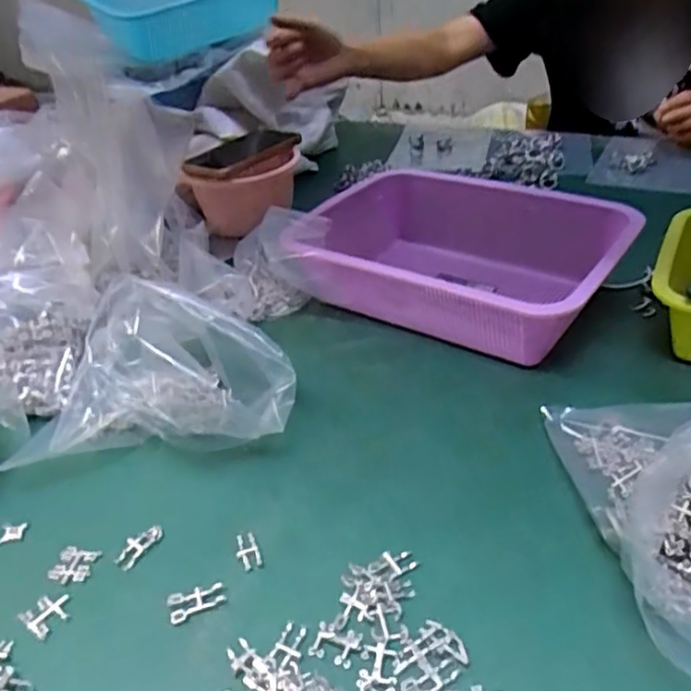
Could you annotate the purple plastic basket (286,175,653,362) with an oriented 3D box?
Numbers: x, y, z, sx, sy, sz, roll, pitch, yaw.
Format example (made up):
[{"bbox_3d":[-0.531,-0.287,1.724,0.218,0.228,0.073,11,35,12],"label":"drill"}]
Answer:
[{"bbox_3d":[0.105,-0.079,0.625,0.290,0.097,0.204,18,42,31],"label":"purple plastic basket"}]

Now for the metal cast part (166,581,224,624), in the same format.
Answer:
[{"bbox_3d":[-0.091,0.156,0.395,0.033,0.011,0.016,-19,37,-16],"label":"metal cast part"}]

